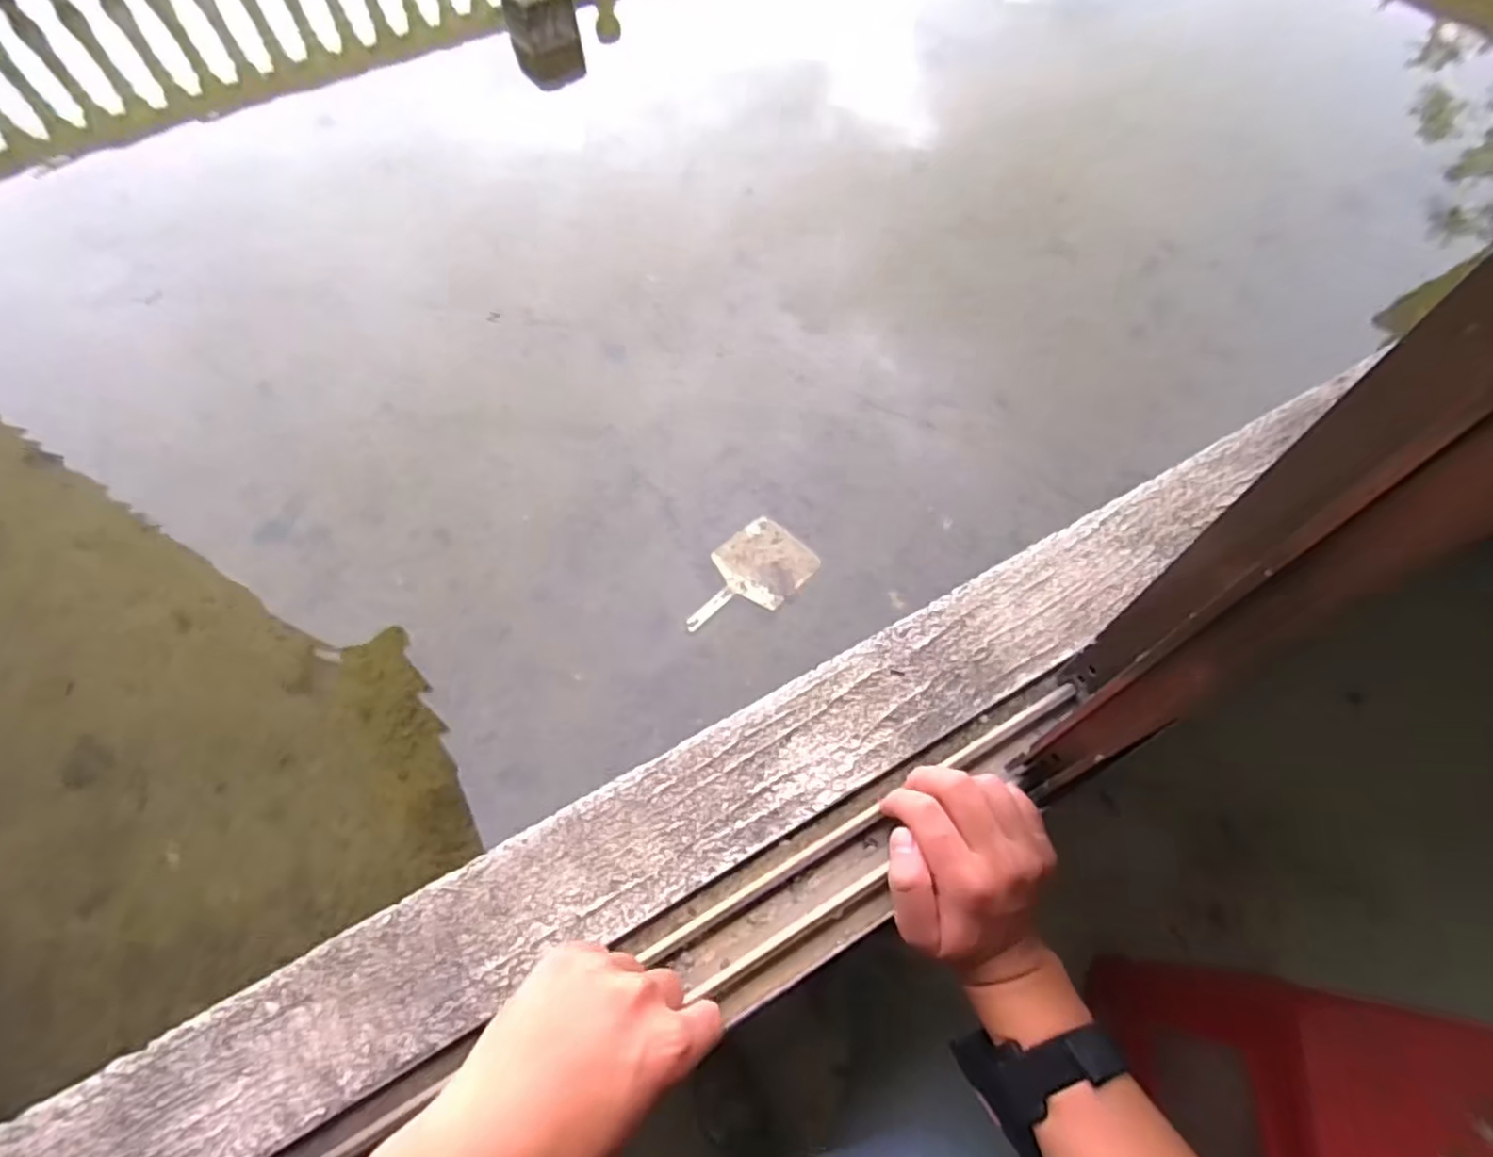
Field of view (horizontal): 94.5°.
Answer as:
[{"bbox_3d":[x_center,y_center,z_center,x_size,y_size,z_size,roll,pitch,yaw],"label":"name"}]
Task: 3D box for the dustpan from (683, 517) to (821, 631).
[{"bbox_3d":[-0.002,0.005,1.670,0.343,0.025,0.206,-41,68,-19],"label":"dustpan"}]

